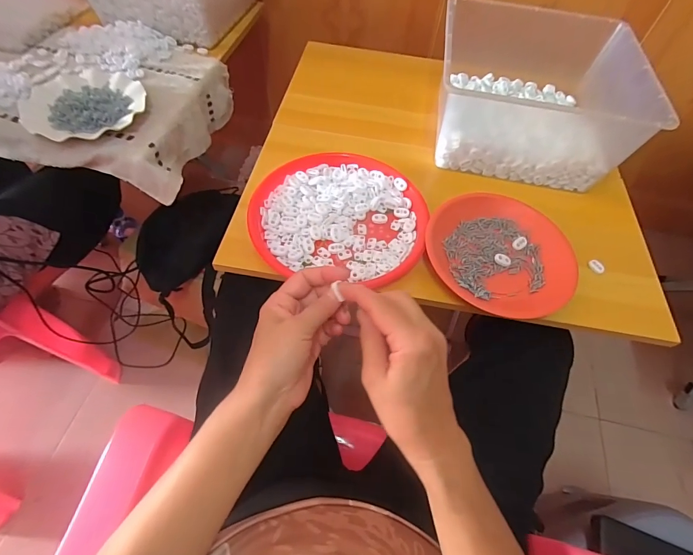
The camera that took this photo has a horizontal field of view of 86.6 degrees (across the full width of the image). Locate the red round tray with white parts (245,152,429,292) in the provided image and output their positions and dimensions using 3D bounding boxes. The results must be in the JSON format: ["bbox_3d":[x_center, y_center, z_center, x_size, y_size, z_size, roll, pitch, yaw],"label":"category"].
[{"bbox_3d":[-0.010,-0.093,0.513,0.232,0.019,0.214,2,58,-2],"label":"red round tray with white parts"}]

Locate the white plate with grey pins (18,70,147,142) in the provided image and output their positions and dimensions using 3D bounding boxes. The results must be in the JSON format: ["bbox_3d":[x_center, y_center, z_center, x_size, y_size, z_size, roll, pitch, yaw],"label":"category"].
[{"bbox_3d":[-0.438,-0.295,0.615,0.178,0.016,0.190,2,58,-2],"label":"white plate with grey pins"}]

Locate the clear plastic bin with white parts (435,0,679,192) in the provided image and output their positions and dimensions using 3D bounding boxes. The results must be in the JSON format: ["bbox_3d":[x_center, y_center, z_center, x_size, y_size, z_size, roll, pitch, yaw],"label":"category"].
[{"bbox_3d":[0.301,-0.310,0.612,0.290,0.132,0.292,8,58,1],"label":"clear plastic bin with white parts"}]

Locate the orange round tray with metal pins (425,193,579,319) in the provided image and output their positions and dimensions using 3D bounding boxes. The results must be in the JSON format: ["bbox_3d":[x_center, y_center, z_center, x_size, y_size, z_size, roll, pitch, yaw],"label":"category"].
[{"bbox_3d":[0.206,-0.035,0.506,0.193,0.040,0.175,13,59,5],"label":"orange round tray with metal pins"}]

